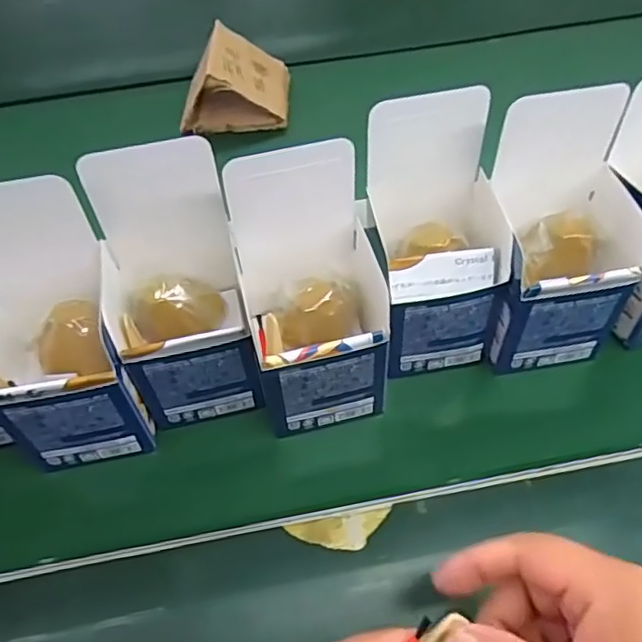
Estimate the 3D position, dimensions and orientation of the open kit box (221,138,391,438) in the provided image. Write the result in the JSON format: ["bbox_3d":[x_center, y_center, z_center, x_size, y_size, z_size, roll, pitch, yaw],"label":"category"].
[{"bbox_3d":[-0.003,-0.013,0.396,0.093,0.159,0.095,-11,52,-5],"label":"open kit box"}]

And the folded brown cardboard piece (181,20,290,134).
[{"bbox_3d":[-0.092,-0.255,0.645,0.108,0.070,0.109,0,52,3],"label":"folded brown cardboard piece"}]

